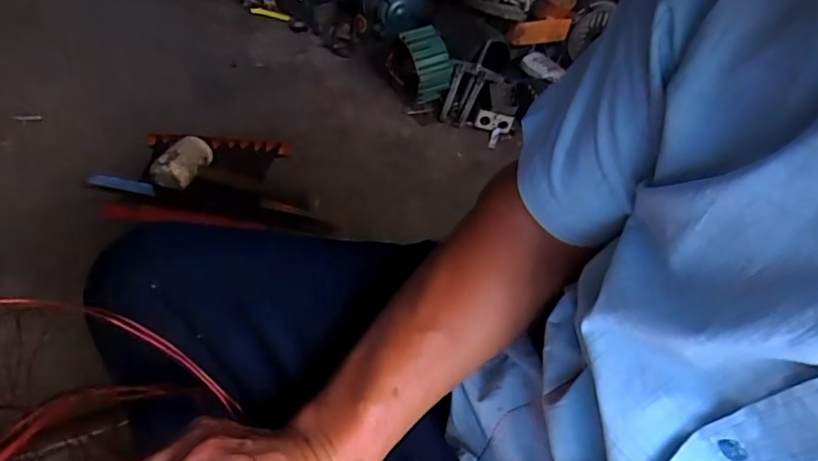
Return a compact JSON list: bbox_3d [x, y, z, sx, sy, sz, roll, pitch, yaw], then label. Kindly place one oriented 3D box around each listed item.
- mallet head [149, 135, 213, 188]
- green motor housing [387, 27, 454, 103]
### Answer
[{"bbox_3d":[-0.395,-0.119,0.966,0.049,0.052,0.104,23,47,18],"label":"mallet head"},{"bbox_3d":[0.026,-0.393,1.381,0.105,0.197,0.138,-29,54,-30],"label":"green motor housing"}]

